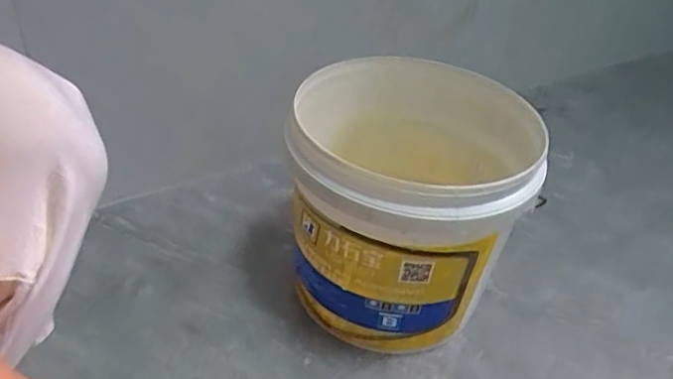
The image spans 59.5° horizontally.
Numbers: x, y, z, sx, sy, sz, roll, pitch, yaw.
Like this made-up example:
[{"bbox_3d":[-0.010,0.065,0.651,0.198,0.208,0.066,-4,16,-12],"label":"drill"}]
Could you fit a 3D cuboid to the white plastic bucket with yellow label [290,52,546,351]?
[{"bbox_3d":[0.082,0.024,0.658,0.229,0.246,0.250,4,37,-3],"label":"white plastic bucket with yellow label"}]

